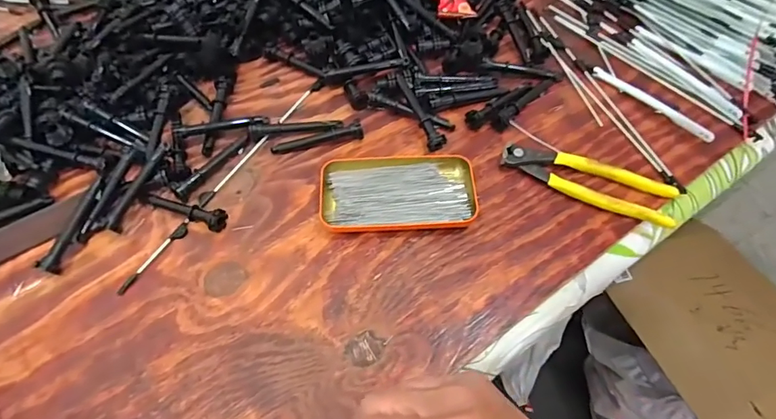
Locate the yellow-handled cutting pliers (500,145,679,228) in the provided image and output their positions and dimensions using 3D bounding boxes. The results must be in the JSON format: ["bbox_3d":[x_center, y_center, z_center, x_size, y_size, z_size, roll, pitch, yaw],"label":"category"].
[{"bbox_3d":[0.189,-0.027,0.435,0.161,0.015,0.045,18,62,10],"label":"yellow-handled cutting pliers"}]

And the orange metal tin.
[{"bbox_3d":[0.009,-0.018,0.428,0.141,0.017,0.079,-2,60,-1],"label":"orange metal tin"}]

